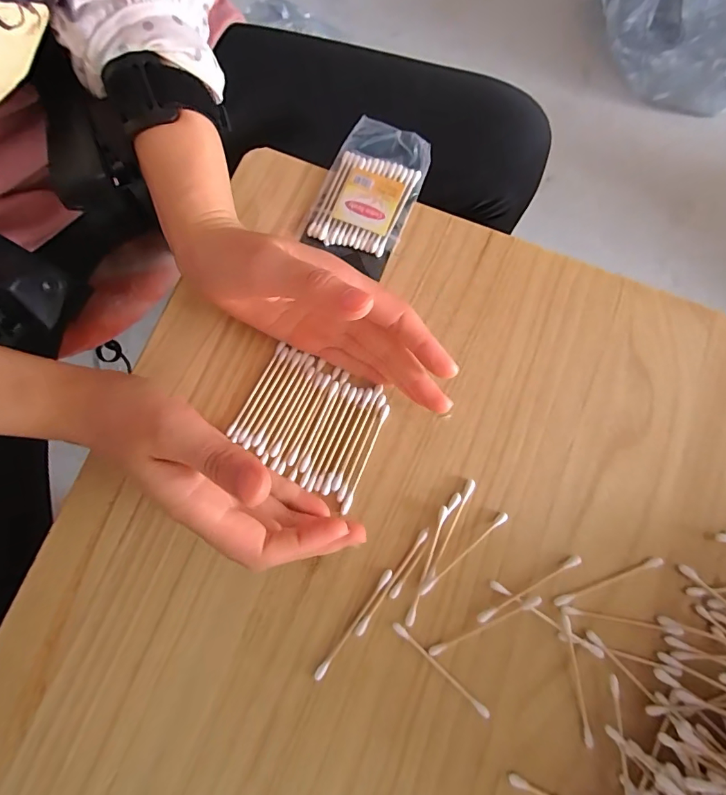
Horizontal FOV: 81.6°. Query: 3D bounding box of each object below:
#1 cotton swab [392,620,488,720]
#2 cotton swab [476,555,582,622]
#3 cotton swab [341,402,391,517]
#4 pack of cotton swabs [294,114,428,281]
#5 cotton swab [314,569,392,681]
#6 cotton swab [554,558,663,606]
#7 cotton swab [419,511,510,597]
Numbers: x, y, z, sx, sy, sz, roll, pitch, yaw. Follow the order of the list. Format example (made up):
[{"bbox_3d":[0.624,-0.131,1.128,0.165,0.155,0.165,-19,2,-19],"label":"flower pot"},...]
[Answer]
[{"bbox_3d":[0.044,0.155,0.239,0.069,0.004,0.005,42,81,8],"label":"cotton swab"},{"bbox_3d":[0.098,0.113,0.248,0.071,0.006,0.005,-27,79,-6],"label":"cotton swab"},{"bbox_3d":[0.002,0.038,0.264,0.005,0.005,0.072,22,79,4],"label":"cotton swab"},{"bbox_3d":[0.004,-0.146,0.300,0.065,0.008,0.116,23,79,4],"label":"pack of cotton swabs"},{"bbox_3d":[-0.005,0.131,0.243,0.005,0.004,0.071,36,80,7],"label":"cotton swab"},{"bbox_3d":[0.147,0.110,0.251,0.070,0.004,0.006,-18,79,-4],"label":"cotton swab"},{"bbox_3d":[0.060,0.094,0.253,0.070,0.004,0.005,-38,81,-8],"label":"cotton swab"}]

